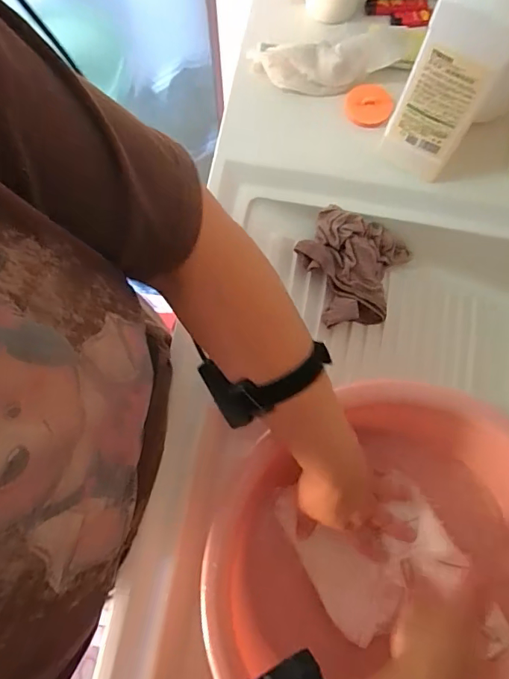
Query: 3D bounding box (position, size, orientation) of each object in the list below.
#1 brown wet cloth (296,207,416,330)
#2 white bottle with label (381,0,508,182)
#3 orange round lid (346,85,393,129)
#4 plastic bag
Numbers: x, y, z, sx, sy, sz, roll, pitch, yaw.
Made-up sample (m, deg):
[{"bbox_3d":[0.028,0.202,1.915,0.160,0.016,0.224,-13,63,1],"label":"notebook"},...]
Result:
[{"bbox_3d":[0.112,-0.081,0.549,0.122,0.059,0.136,24,77,6],"label":"brown wet cloth"},{"bbox_3d":[0.193,-0.260,0.449,0.085,0.233,0.078,35,78,8],"label":"white bottle with label"},{"bbox_3d":[0.140,-0.283,0.556,0.057,0.009,0.051,37,98,14],"label":"orange round lid"},{"bbox_3d":[0.092,-0.336,0.567,0.189,0.051,0.065,-1,76,0],"label":"plastic bag"}]

